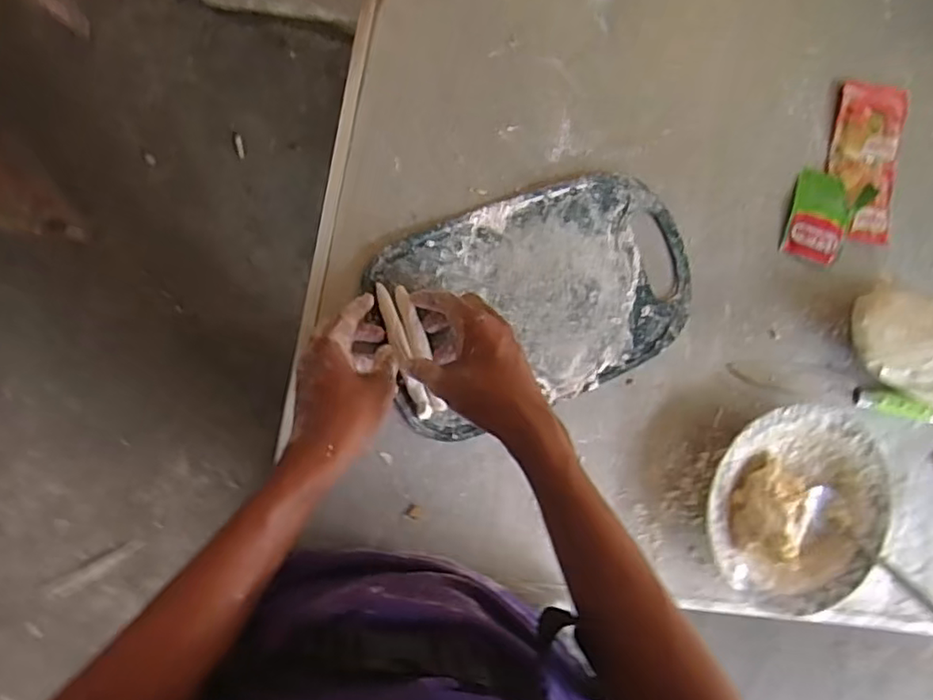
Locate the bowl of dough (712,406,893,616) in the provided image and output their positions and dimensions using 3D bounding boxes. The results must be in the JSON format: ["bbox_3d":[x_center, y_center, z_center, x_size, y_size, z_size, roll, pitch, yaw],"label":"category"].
[{"bbox_3d":[0.320,0.154,0.605,0.186,0.049,0.195,0,89,-11],"label":"bowl of dough"}]

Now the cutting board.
[{"bbox_3d":[0.067,-0.047,0.564,0.290,0.012,0.180,-21,94,-9],"label":"cutting board"}]

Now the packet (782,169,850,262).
[{"bbox_3d":[0.354,-0.134,0.625,0.058,0.012,0.088,14,86,-10],"label":"packet"}]

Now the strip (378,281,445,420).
[{"bbox_3d":[-0.046,0.000,0.533,0.031,0.013,0.117,-17,96,-9],"label":"strip"}]

